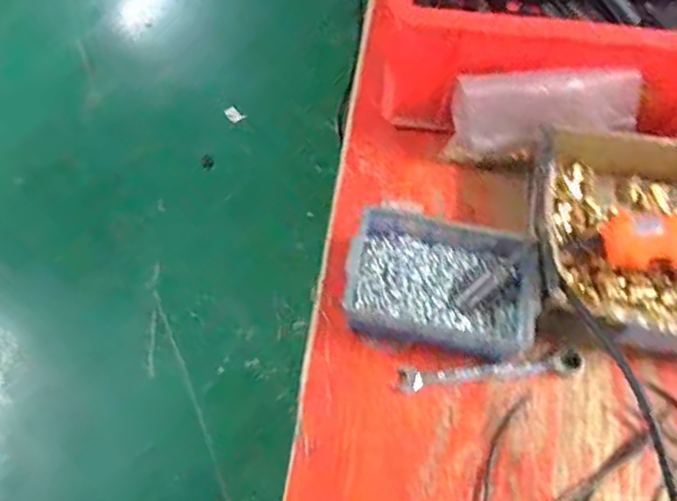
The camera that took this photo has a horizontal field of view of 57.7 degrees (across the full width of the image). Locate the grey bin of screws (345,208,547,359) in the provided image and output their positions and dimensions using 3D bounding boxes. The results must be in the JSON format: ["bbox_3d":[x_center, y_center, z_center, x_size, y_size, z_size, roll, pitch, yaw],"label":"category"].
[{"bbox_3d":[0.083,0.028,0.501,0.147,0.048,0.101,12,63,4],"label":"grey bin of screws"}]

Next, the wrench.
[{"bbox_3d":[0.121,0.095,0.492,0.150,0.009,0.018,-5,63,-4],"label":"wrench"}]

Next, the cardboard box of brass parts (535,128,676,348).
[{"bbox_3d":[0.282,-0.004,0.518,0.238,0.064,0.175,7,63,2],"label":"cardboard box of brass parts"}]

